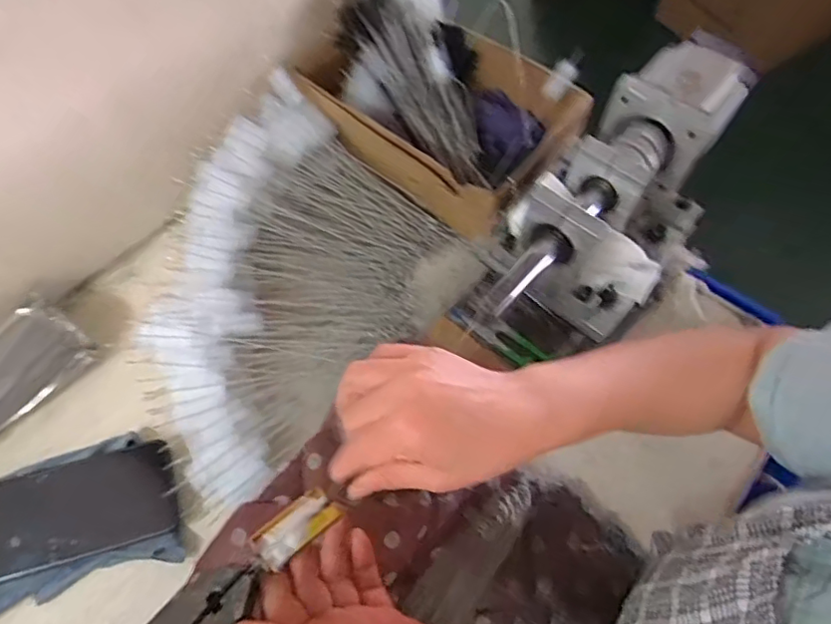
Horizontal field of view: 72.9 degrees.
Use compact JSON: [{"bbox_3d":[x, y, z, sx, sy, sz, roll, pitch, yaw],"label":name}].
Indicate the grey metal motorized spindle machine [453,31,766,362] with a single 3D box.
[{"bbox_3d":[0.174,-0.082,0.496,0.322,0.150,0.128,-37,68,-20],"label":"grey metal motorized spindle machine"}]

